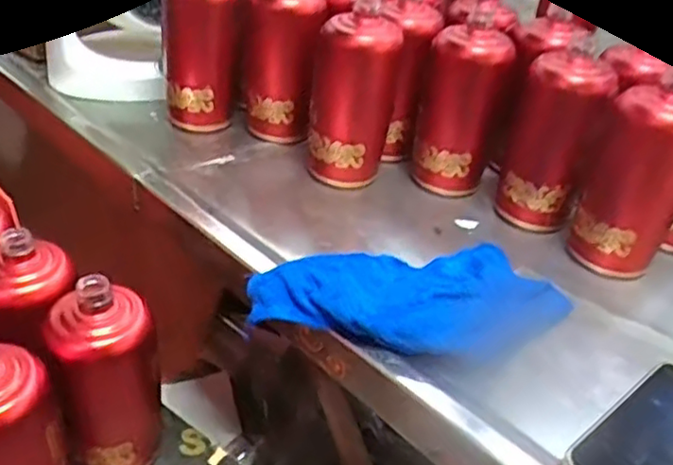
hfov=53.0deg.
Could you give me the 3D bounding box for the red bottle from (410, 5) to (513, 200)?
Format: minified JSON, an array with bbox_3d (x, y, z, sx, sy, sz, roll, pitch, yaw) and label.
[{"bbox_3d":[0.126,-0.125,0.688,0.077,0.174,0.069,28,41,27],"label":"red bottle"}]

